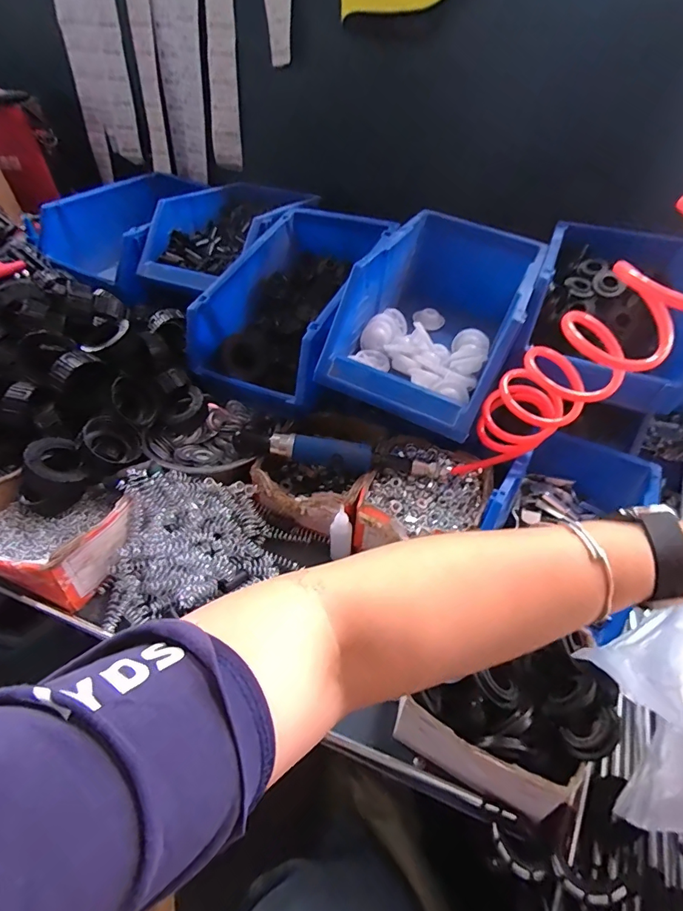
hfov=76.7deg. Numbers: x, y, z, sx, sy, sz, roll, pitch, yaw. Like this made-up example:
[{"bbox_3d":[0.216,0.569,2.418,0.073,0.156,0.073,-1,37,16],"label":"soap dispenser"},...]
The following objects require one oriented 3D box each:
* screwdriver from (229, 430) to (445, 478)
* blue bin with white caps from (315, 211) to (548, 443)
[{"bbox_3d":[0.000,0.001,0.543,0.269,0.044,0.046,10,40,7],"label":"screwdriver"},{"bbox_3d":[0.141,-0.193,0.582,0.199,0.143,0.345,21,43,19],"label":"blue bin with white caps"}]

